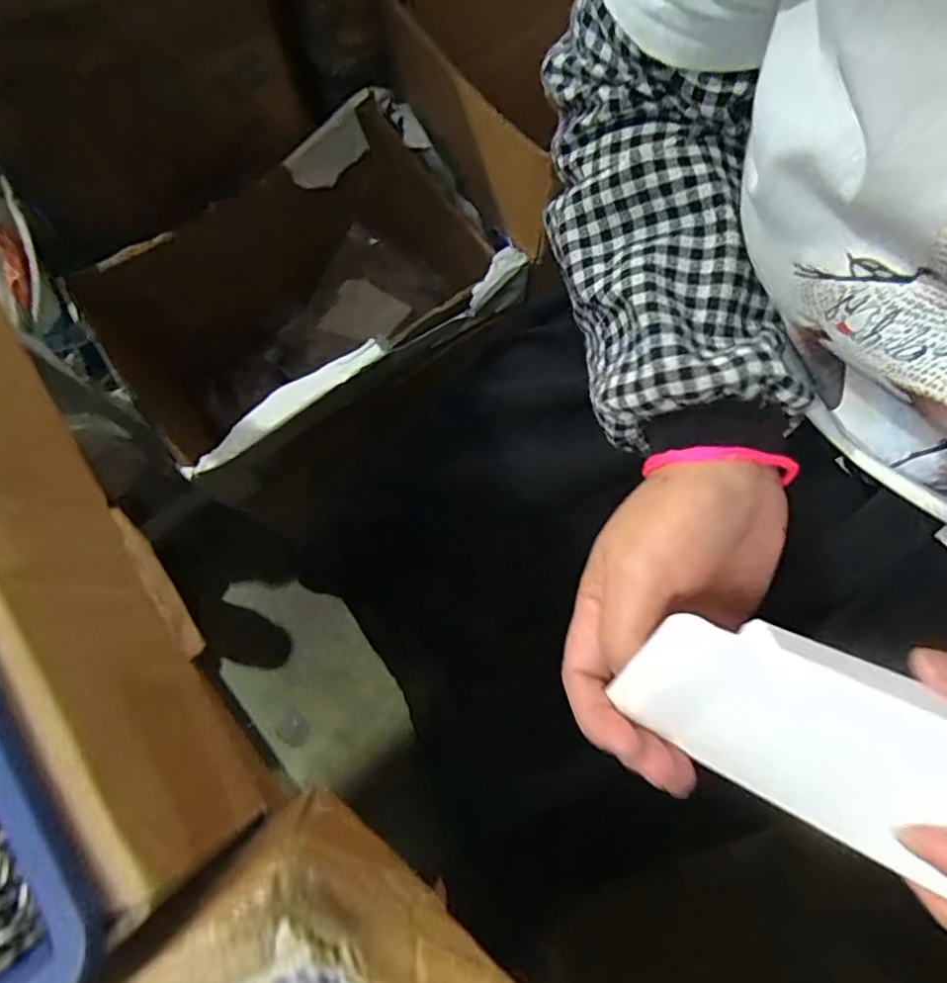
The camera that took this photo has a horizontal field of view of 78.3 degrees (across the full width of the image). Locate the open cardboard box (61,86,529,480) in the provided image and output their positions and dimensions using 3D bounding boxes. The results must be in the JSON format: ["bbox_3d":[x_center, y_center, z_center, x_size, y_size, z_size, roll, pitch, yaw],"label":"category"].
[{"bbox_3d":[-0.211,-0.198,0.768,0.475,0.304,0.304,-34,78,-9],"label":"open cardboard box"}]

